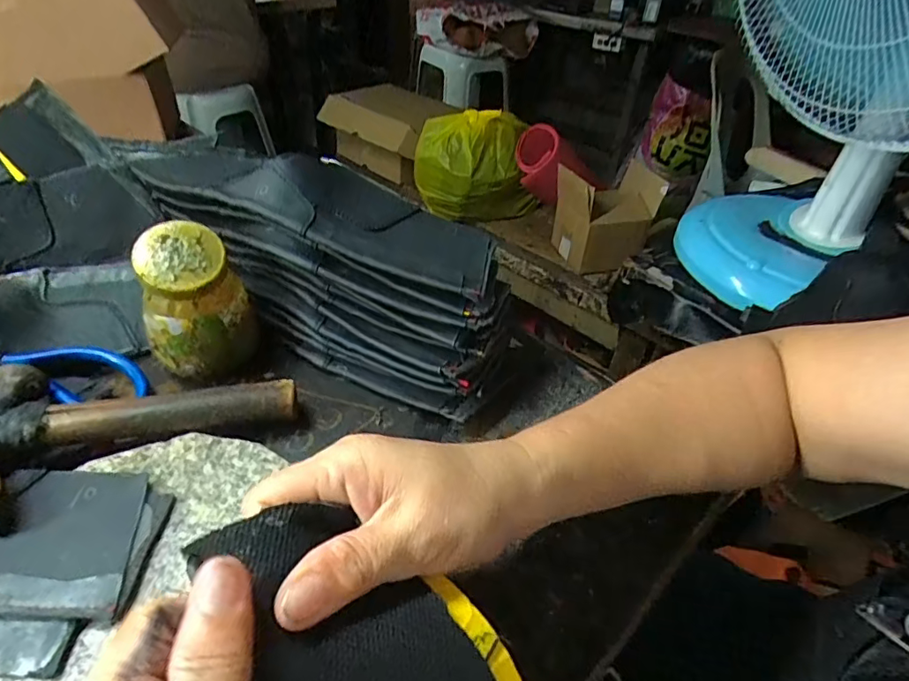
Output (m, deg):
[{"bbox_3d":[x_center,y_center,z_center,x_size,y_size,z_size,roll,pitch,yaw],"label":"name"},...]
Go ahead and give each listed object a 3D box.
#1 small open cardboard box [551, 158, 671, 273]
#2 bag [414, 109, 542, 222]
[{"bbox_3d":[0.282,-0.231,0.987,0.176,0.168,0.121,-10,41,-14],"label":"small open cardboard box"},{"bbox_3d":[0.049,-0.355,1.092,0.256,0.200,0.143,-2,40,-5],"label":"bag"}]

